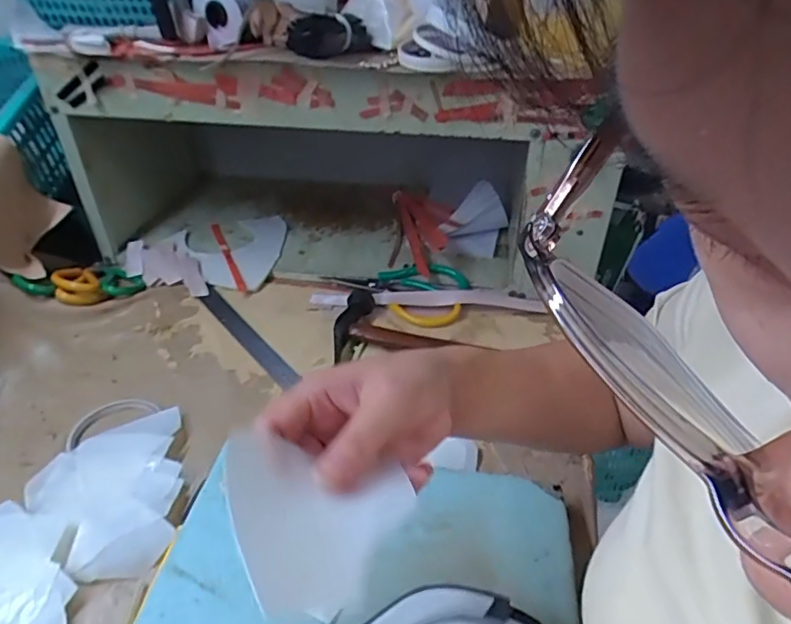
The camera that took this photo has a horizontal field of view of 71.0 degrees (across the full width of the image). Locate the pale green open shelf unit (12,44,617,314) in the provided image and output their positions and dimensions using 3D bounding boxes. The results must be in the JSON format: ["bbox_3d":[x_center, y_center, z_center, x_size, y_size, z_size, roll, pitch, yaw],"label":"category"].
[{"bbox_3d":[-0.078,-0.225,0.783,0.685,0.291,0.352,4,37,4],"label":"pale green open shelf unit"}]

